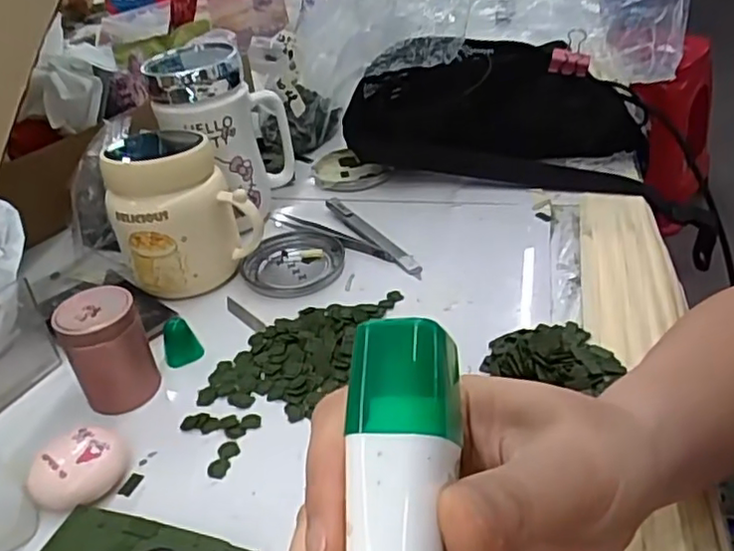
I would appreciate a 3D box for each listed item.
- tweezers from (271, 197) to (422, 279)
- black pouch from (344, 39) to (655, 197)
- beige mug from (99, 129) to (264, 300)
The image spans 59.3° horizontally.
[{"bbox_3d":[-0.009,-0.037,0.531,0.154,0.007,0.052,23,44,35],"label":"tweezers"},{"bbox_3d":[0.111,-0.142,0.573,0.265,0.104,0.078,4,36,15],"label":"black pouch"},{"bbox_3d":[-0.141,-0.052,0.480,0.094,0.113,0.090,-22,37,-21],"label":"beige mug"}]

